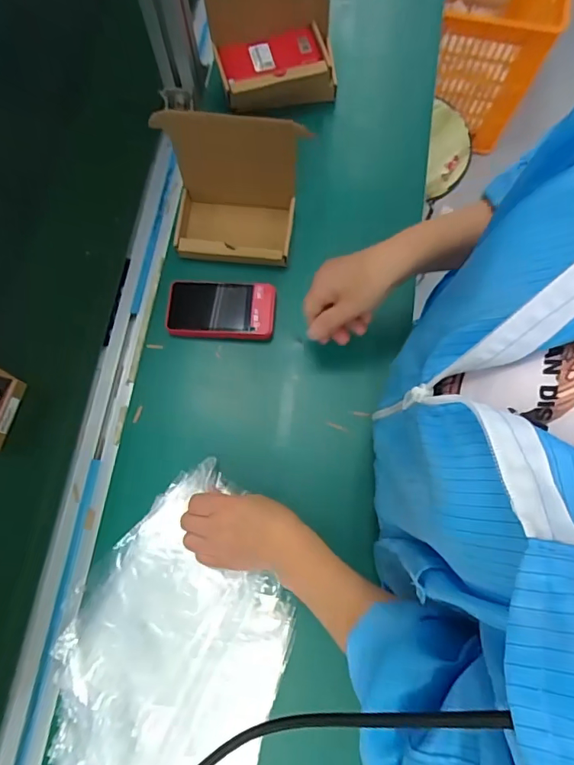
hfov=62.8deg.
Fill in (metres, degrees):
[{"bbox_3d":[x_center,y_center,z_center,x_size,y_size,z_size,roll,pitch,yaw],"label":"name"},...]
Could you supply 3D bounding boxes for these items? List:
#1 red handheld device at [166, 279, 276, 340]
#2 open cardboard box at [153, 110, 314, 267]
[{"bbox_3d":[-0.074,-0.081,0.532,0.119,0.026,0.064,5,76,0],"label":"red handheld device"},{"bbox_3d":[-0.062,-0.198,0.515,0.137,0.134,0.091,4,76,0],"label":"open cardboard box"}]

